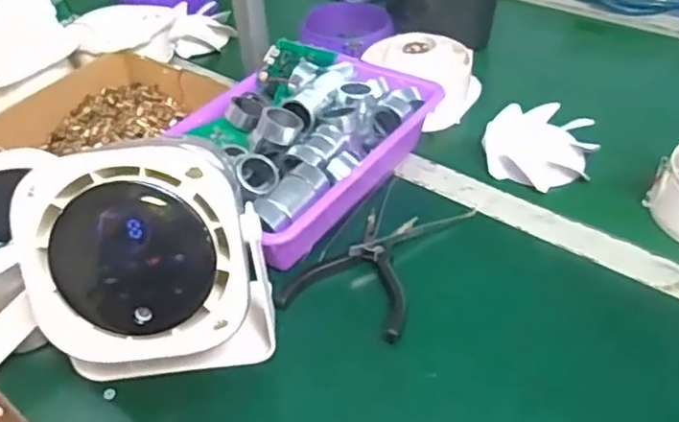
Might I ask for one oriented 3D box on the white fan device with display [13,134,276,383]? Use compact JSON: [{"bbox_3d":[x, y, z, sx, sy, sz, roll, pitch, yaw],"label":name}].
[{"bbox_3d":[-0.128,0.051,0.449,0.143,0.182,0.066,-5,42,0],"label":"white fan device with display"}]

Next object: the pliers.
[{"bbox_3d":[0.016,0.050,0.570,0.108,0.021,0.141,9,44,16],"label":"pliers"}]

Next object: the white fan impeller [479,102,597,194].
[{"bbox_3d":[0.203,-0.066,0.669,0.104,0.034,0.102,4,43,10],"label":"white fan impeller"}]

